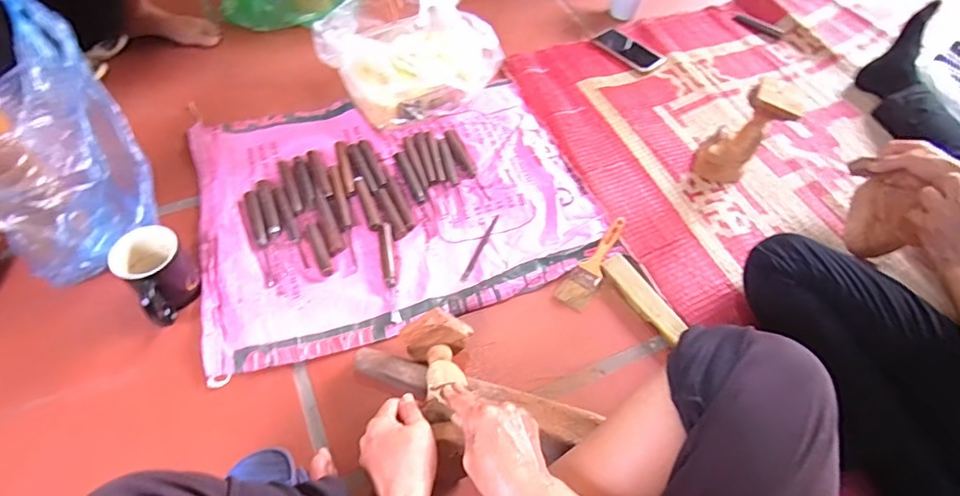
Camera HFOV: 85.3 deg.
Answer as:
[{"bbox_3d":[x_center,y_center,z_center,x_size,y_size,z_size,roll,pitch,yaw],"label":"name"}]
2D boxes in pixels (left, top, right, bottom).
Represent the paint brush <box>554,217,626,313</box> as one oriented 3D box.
[{"bbox_3d":[0.180,0.019,0.811,0.045,0.014,0.180,30,59,17],"label":"paint brush"}]

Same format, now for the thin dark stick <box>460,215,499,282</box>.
[{"bbox_3d":[0.000,0.000,0.828,0.011,0.007,0.136,20,57,11],"label":"thin dark stick"}]

